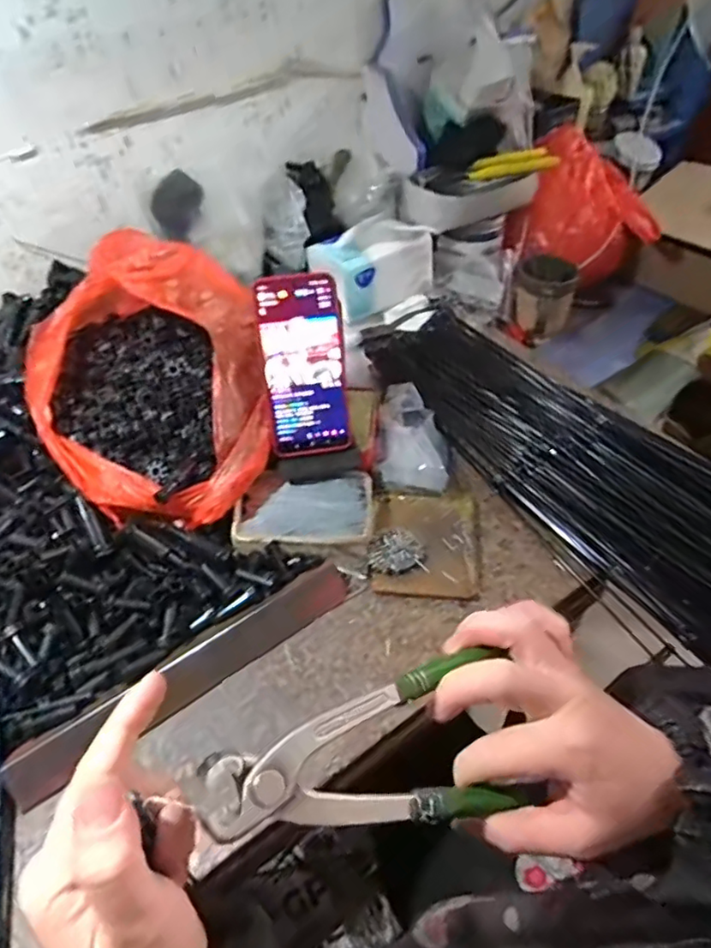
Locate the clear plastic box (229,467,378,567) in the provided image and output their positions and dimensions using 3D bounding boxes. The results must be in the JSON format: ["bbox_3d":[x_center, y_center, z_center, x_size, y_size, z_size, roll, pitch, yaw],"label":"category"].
[{"bbox_3d":[-0.048,0.039,0.577,0.129,0.032,0.084,-2,47,2],"label":"clear plastic box"}]

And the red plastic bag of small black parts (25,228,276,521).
[{"bbox_3d":[-0.195,-0.087,0.579,0.207,0.168,0.258,-12,47,-7],"label":"red plastic bag of small black parts"}]

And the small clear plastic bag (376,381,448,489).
[{"bbox_3d":[0.063,-0.041,0.646,0.071,0.057,0.133,0,47,5],"label":"small clear plastic bag"}]

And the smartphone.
[{"bbox_3d":[-0.049,-0.100,0.560,0.077,0.164,0.011,-7,17,-2],"label":"smartphone"}]

